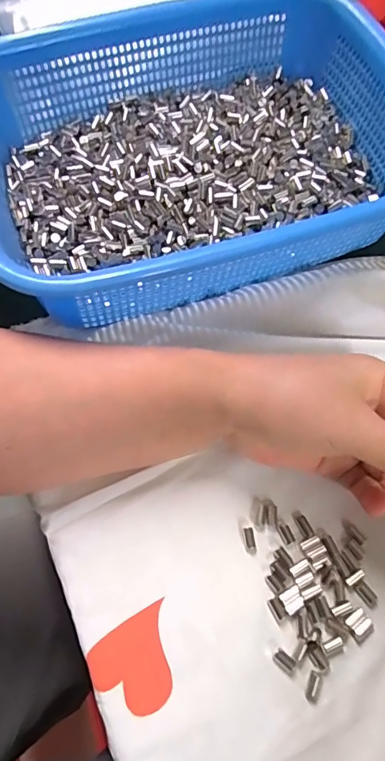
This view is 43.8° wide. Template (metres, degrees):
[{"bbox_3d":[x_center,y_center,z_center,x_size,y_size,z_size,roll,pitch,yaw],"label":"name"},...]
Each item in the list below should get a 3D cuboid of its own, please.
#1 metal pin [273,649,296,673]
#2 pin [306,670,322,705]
[{"bbox_3d":[0.046,0.139,0.237,0.011,0.004,0.007,37,75,13],"label":"metal pin"},{"bbox_3d":[0.059,0.150,0.232,0.006,0.004,0.013,19,72,8],"label":"pin"}]

